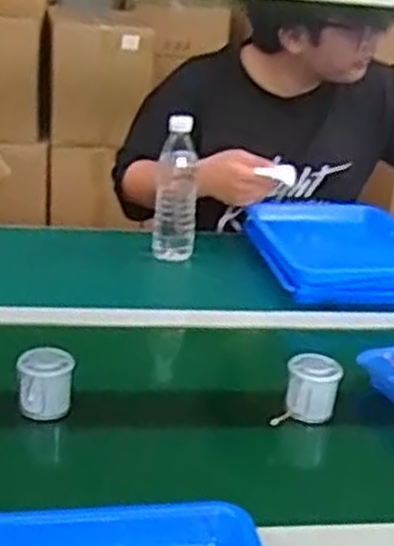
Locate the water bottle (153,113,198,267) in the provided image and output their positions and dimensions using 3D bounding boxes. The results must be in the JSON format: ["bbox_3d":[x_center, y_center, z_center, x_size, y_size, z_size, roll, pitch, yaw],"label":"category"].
[{"bbox_3d":[-0.033,-0.117,1.239,0.062,0.246,0.055,3,22,-4],"label":"water bottle"}]

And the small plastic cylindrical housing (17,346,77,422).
[{"bbox_3d":[-0.156,0.117,0.822,0.054,0.066,0.054,4,22,-2],"label":"small plastic cylindrical housing"}]

